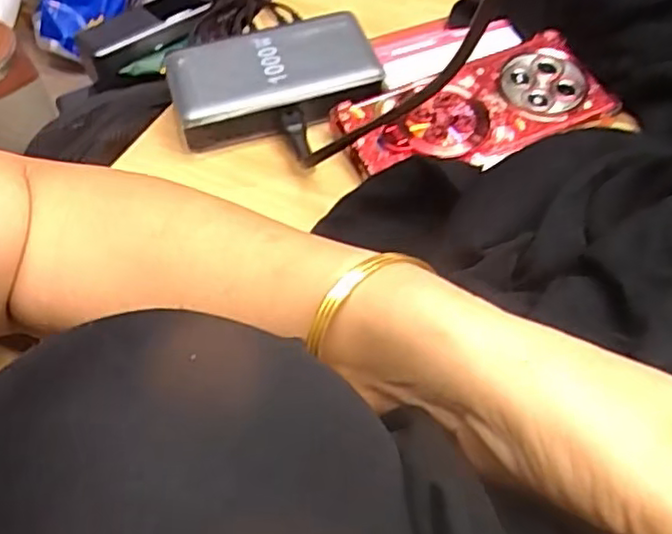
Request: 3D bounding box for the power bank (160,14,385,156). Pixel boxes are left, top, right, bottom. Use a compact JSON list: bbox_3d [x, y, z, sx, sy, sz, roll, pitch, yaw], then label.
[{"bbox_3d":[-0.038,-0.116,0.426,0.127,0.030,0.075,-17,56,-9],"label":"power bank"}]

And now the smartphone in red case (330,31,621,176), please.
[{"bbox_3d":[0.085,-0.097,0.406,0.161,0.017,0.070,-22,57,-12],"label":"smartphone in red case"}]

